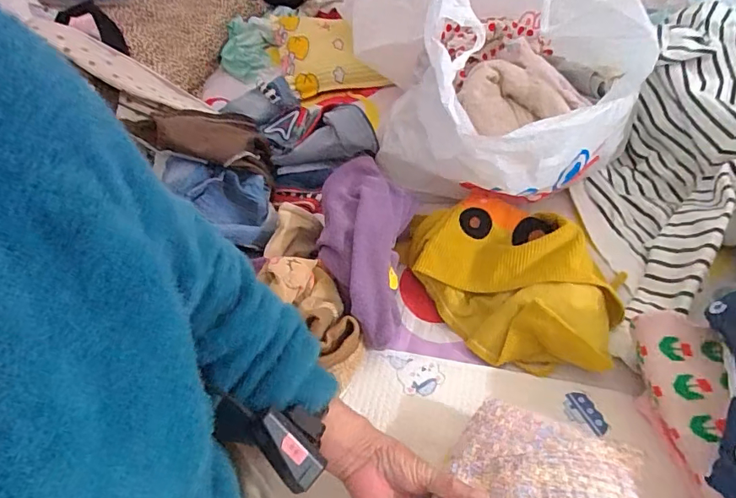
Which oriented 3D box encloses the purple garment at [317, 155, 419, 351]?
[{"bbox_3d":[0.001,-0.005,0.598,0.120,0.079,0.253,-4,63,1],"label":"purple garment"}]

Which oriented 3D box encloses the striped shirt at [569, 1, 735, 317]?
[{"bbox_3d":[0.443,-0.142,0.629,0.362,0.266,0.275,-36,55,-24],"label":"striped shirt"}]

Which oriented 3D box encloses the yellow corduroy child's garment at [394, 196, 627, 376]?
[{"bbox_3d":[0.178,0.032,0.599,0.179,0.083,0.278,-34,54,-23],"label":"yellow corduroy child's garment"}]

